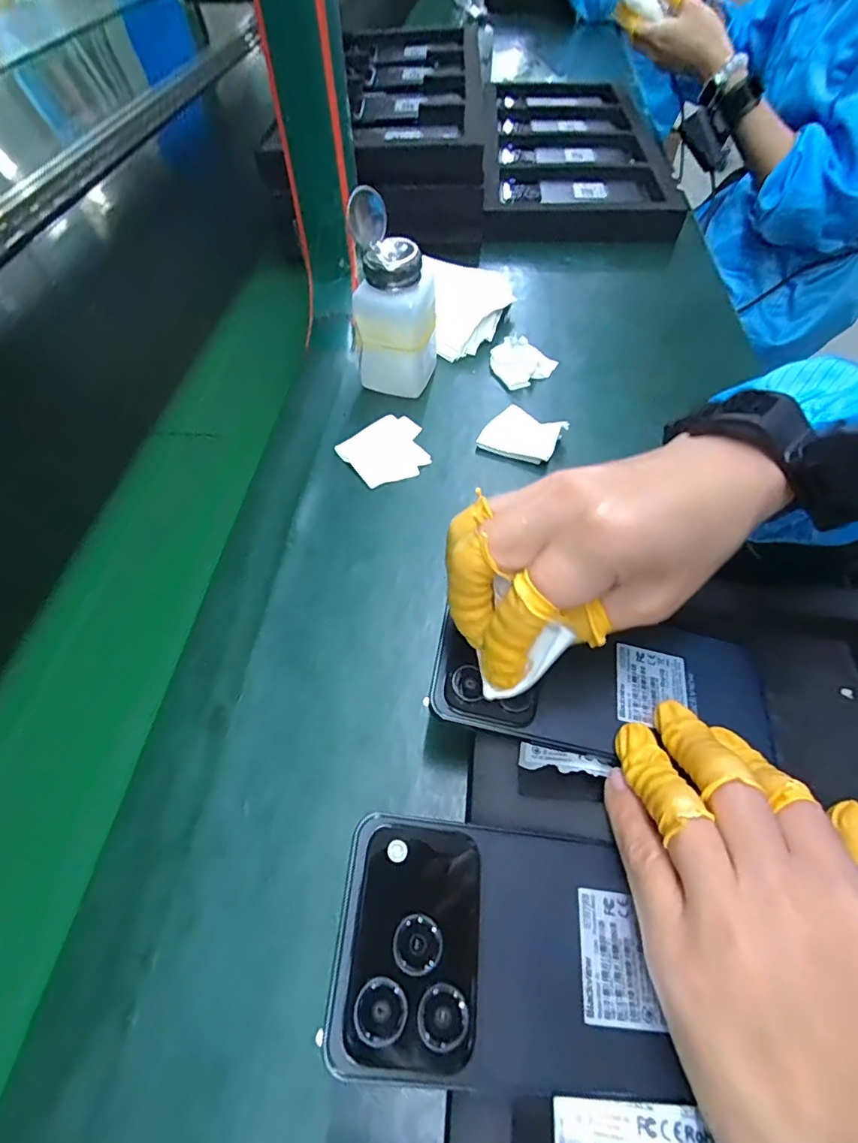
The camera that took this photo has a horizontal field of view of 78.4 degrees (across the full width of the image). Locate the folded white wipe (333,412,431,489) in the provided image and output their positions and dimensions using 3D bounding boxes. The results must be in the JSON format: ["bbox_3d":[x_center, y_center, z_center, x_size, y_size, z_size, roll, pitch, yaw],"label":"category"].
[{"bbox_3d":[-0.029,-0.092,0.394,0.064,0.007,0.058,-35,61,-21],"label":"folded white wipe"}]

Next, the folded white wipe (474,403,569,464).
[{"bbox_3d":[0.072,-0.104,0.397,0.054,0.016,0.049,25,59,18],"label":"folded white wipe"}]

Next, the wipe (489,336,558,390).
[{"bbox_3d":[0.078,-0.177,0.439,0.054,0.025,0.039,8,56,8],"label":"wipe"}]

